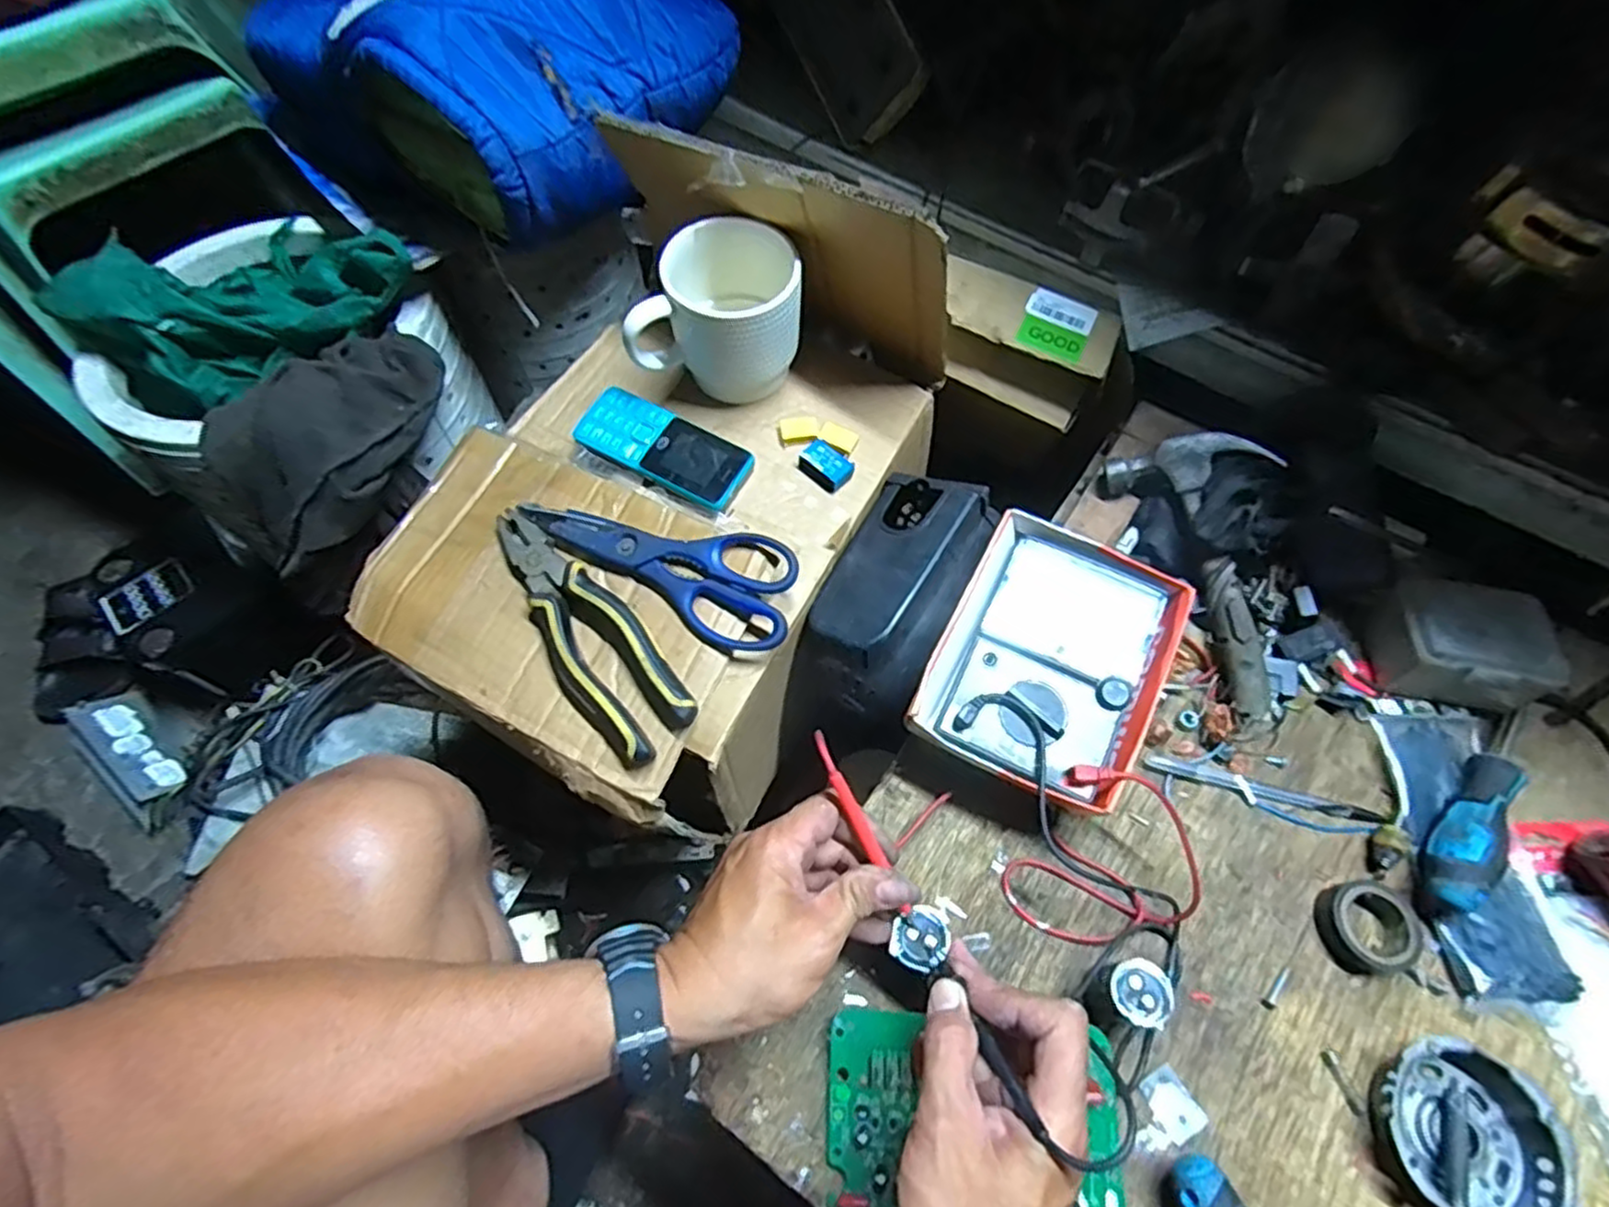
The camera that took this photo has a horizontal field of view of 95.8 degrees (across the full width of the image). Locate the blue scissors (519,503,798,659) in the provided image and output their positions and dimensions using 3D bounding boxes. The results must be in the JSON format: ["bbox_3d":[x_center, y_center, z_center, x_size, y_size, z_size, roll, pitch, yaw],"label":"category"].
[{"bbox_3d":[-0.091,-0.037,0.482,0.202,0.018,0.073,30,80,18],"label":"blue scissors"}]

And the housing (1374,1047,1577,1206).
[{"bbox_3d":[0.346,0.279,0.384,0.089,0.030,0.080,24,65,12],"label":"housing"}]

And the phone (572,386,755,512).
[{"bbox_3d":[-0.102,-0.112,0.528,0.125,0.021,0.059,29,66,14],"label":"phone"}]

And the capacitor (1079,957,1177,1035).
[{"bbox_3d":[0.177,0.218,0.403,0.030,0.057,0.035,-7,63,-4],"label":"capacitor"}]

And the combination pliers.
[{"bbox_3d":[-0.144,0.013,0.469,0.056,0.033,0.194,-35,68,-17],"label":"combination pliers"}]

